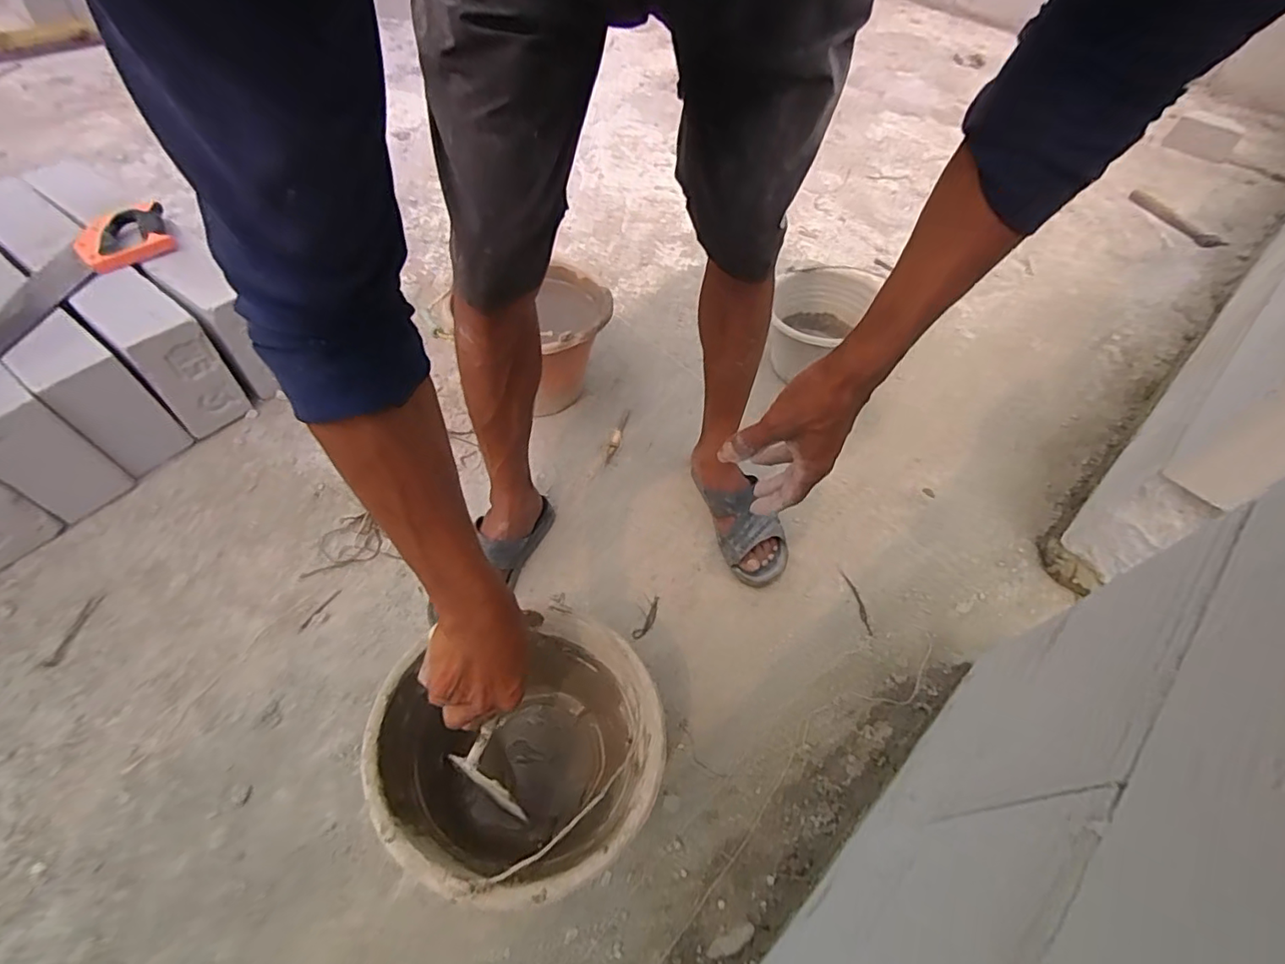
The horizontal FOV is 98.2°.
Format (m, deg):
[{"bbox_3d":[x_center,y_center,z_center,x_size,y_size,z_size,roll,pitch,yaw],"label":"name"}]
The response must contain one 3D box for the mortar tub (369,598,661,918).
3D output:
[{"bbox_3d":[-0.125,0.307,0.606,0.271,0.208,0.239,9,53,1],"label":"mortar tub"}]

